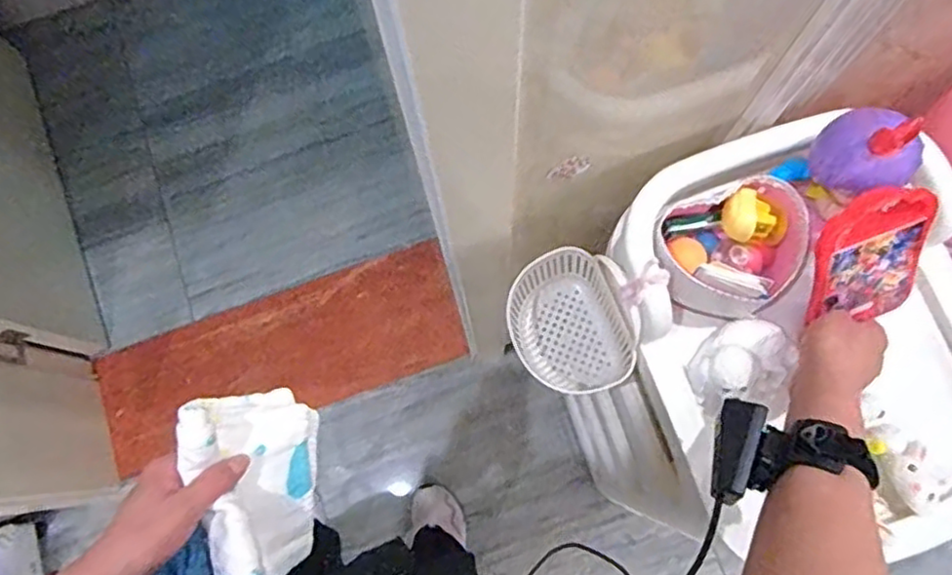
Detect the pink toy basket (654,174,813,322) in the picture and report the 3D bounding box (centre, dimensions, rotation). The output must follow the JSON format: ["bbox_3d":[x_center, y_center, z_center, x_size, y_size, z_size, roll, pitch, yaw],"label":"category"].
[{"bbox_3d":[0.220,-0.026,0.595,0.134,0.073,0.106,-20,77,-3],"label":"pink toy basket"}]

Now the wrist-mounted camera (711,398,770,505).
[{"bbox_3d":[0.182,0.115,0.470,0.024,0.025,0.073,21,79,6],"label":"wrist-mounted camera"}]

